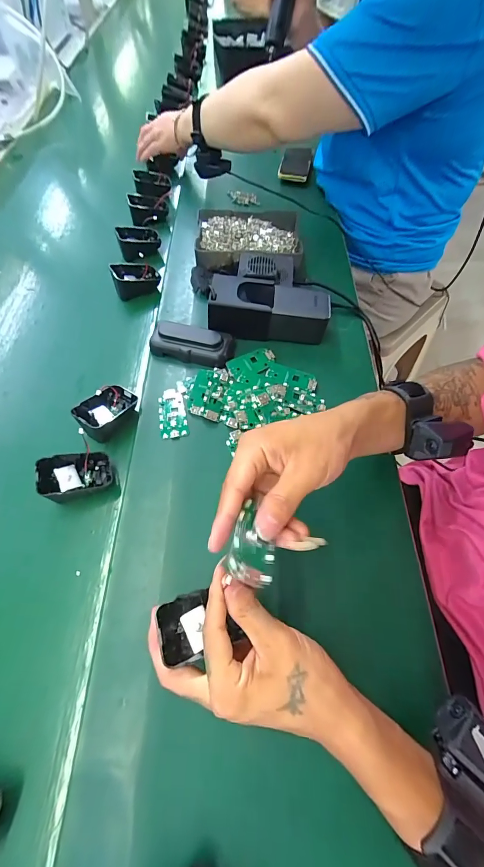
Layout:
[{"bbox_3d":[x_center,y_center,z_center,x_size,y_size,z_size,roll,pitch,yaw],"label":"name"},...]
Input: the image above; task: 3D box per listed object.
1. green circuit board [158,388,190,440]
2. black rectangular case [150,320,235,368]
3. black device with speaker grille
[{"bbox_3d":[-0.082,-0.023,0.408,0.031,0.009,0.062,-12,62,-5],"label":"green circuit board"},{"bbox_3d":[-0.064,-0.121,0.451,0.105,0.024,0.053,13,63,9],"label":"black rectangular case"},{"bbox_3d":[0.038,-0.200,0.476,0.155,0.054,0.131,2,61,3],"label":"black device with speaker grille"}]

